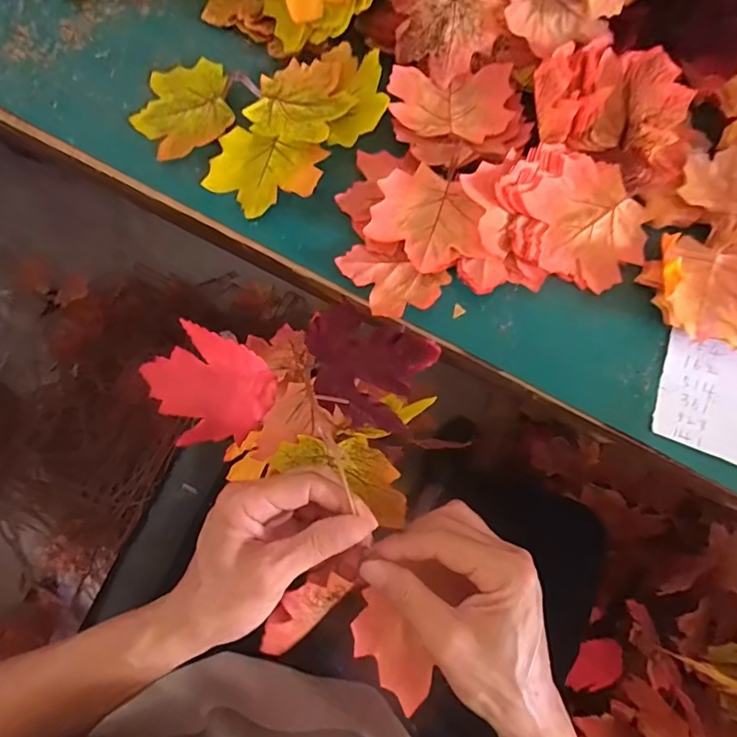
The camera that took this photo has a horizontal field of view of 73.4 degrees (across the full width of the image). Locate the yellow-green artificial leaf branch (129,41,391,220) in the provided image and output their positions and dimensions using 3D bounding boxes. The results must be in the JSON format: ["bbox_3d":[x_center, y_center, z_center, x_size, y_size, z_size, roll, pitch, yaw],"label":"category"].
[{"bbox_3d":[-0.086,-0.215,0.397,0.167,0.024,0.159,39,78,9],"label":"yellow-green artificial leaf branch"}]

